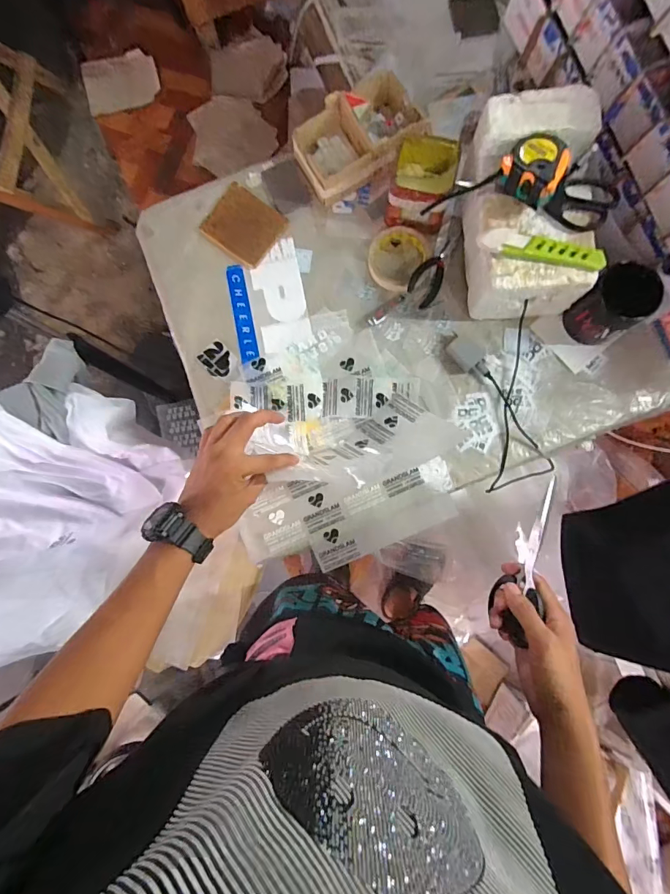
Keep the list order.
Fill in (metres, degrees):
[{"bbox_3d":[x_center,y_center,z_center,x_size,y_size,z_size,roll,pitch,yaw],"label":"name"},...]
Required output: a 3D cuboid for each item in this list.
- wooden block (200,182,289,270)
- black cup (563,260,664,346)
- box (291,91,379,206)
[{"bbox_3d":[-0.144,-0.350,0.669,0.110,0.010,0.098,34,85,4],"label":"wooden block"},{"bbox_3d":[0.388,-0.198,0.592,0.074,0.110,0.072,0,84,1],"label":"black cup"},{"bbox_3d":[0.000,-0.448,0.649,0.106,0.055,0.109,-32,84,-3],"label":"box"}]

